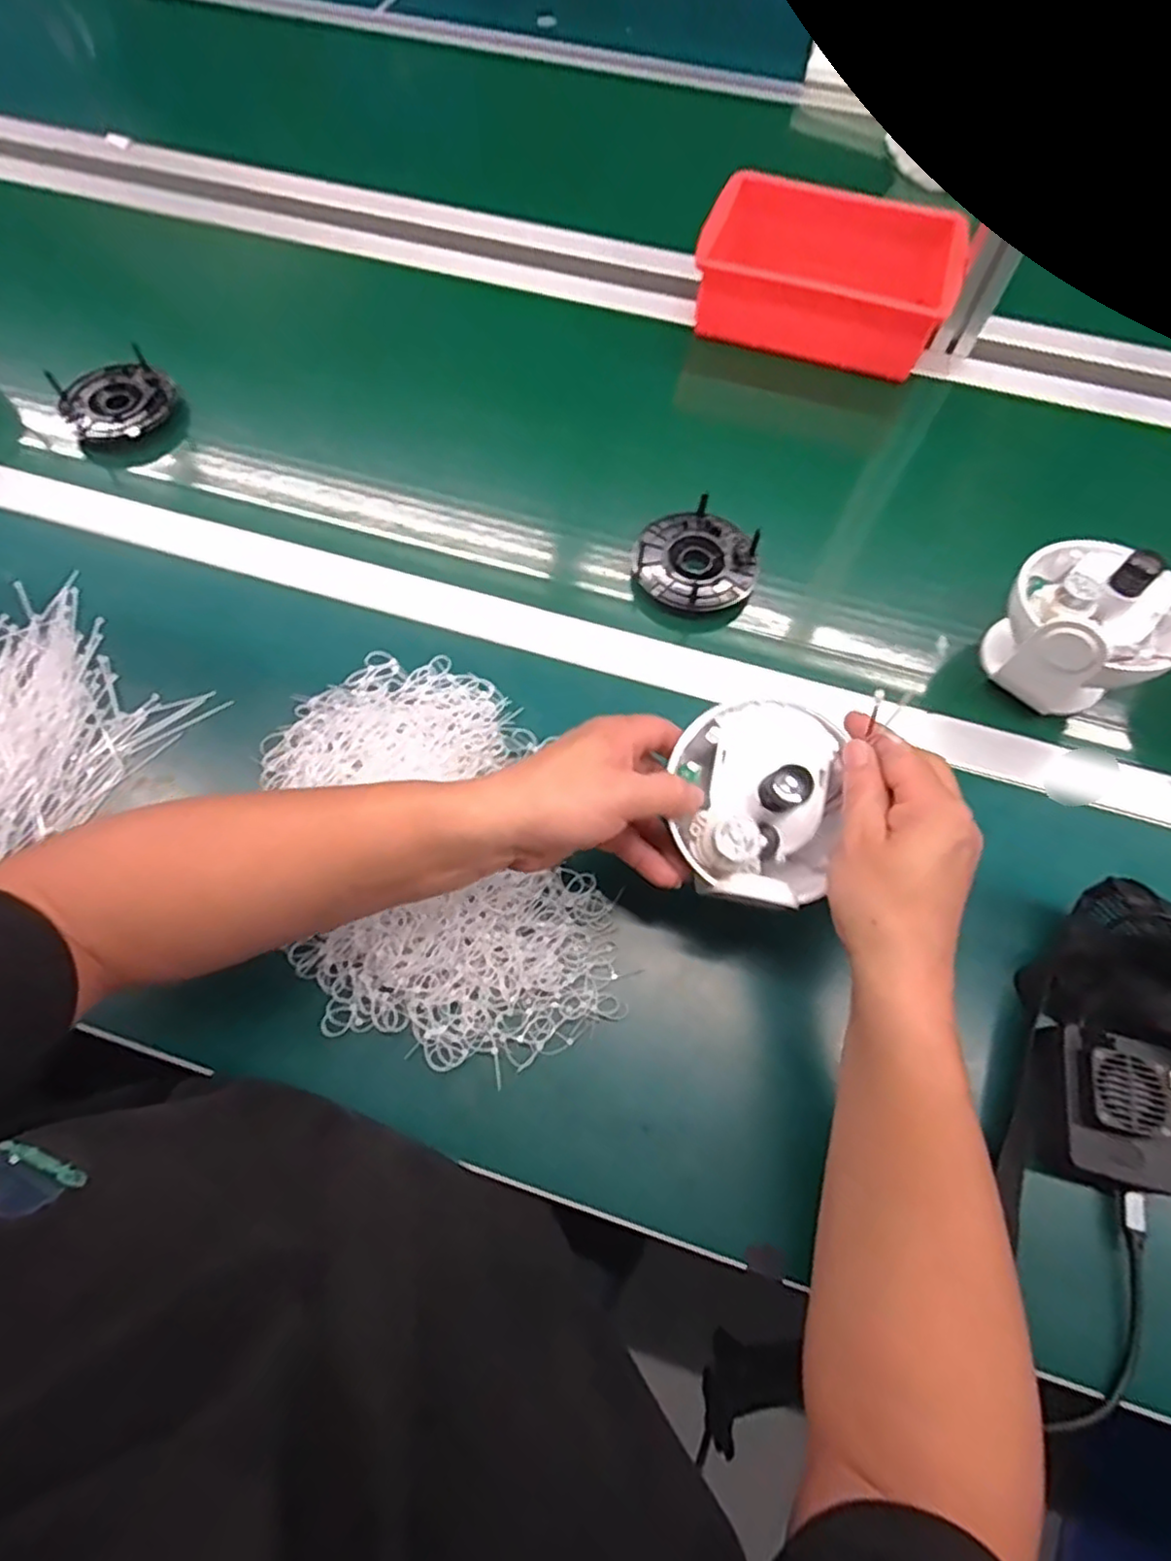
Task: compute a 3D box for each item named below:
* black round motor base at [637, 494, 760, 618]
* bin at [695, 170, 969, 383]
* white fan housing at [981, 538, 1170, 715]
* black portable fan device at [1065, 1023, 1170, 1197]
[{"bbox_3d":[0.093,-0.183,0.566,0.098,0.026,0.095,0,67,0],"label":"black round motor base"},{"bbox_3d":[0.242,-0.513,0.686,0.242,0.068,0.169,20,68,9],"label":"bin"},{"bbox_3d":[0.361,-0.116,0.490,0.112,0.100,0.112,-41,73,-15],"label":"white fan housing"},{"bbox_3d":[0.307,0.186,0.384,0.067,0.036,0.078,12,67,5],"label":"black portable fan device"}]

